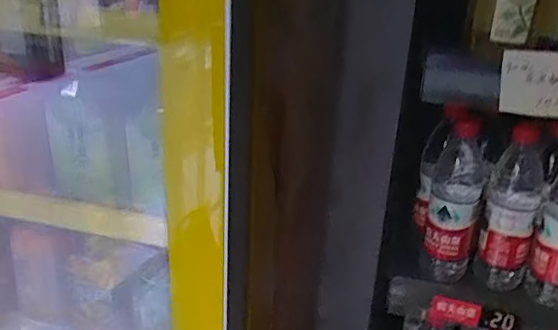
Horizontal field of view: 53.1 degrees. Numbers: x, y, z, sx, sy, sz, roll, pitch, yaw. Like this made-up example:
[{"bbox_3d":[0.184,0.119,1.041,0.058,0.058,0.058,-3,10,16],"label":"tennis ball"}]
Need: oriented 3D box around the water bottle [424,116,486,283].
[{"bbox_3d":[0.231,0.050,0.739,0.063,0.208,0.070,11,26,16],"label":"water bottle"}]

